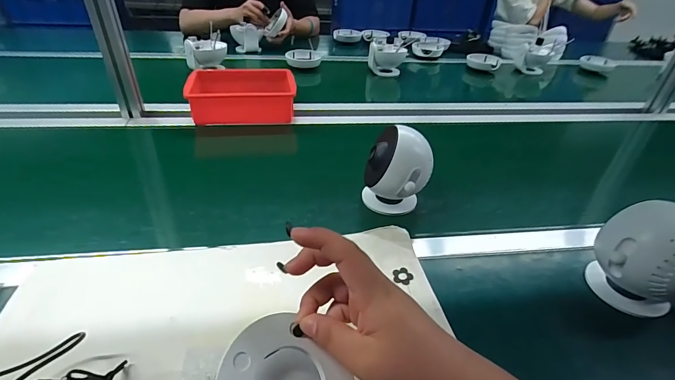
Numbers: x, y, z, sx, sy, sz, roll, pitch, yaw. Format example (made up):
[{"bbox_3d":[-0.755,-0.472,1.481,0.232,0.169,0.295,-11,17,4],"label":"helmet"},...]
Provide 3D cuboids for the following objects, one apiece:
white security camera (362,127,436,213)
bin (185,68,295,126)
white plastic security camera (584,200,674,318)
[{"bbox_3d":[0.093,-0.025,0.573,0.100,0.140,0.086,18,38,20],"label":"white security camera"},{"bbox_3d":[-0.225,-0.224,0.859,0.235,0.082,0.158,-5,36,-11],"label":"bin"},{"bbox_3d":[0.378,0.085,0.435,0.085,0.132,0.107,-16,41,-27],"label":"white plastic security camera"}]

